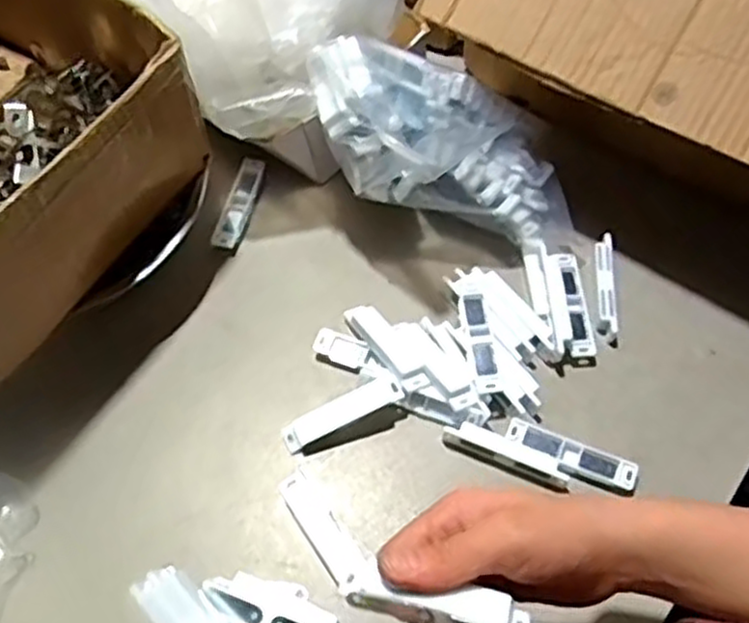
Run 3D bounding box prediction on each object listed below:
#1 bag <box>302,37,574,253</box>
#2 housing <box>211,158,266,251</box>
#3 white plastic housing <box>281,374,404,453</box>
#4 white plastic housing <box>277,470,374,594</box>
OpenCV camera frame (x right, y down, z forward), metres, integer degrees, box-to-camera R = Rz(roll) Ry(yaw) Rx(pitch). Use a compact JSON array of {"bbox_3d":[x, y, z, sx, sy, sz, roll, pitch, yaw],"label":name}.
[{"bbox_3d":[0.062,-0.136,0.629,0.250,0.080,0.113,24,58,-23],"label":"bag"},{"bbox_3d":[-0.120,-0.096,0.681,0.021,0.012,0.097,12,62,7],"label":"housing"},{"bbox_3d":[-0.024,0.074,0.574,0.094,0.006,0.025,-27,60,-3],"label":"white plastic housing"},{"bbox_3d":[-0.036,0.153,0.542,0.025,0.004,0.091,-31,65,-16],"label":"white plastic housing"}]

